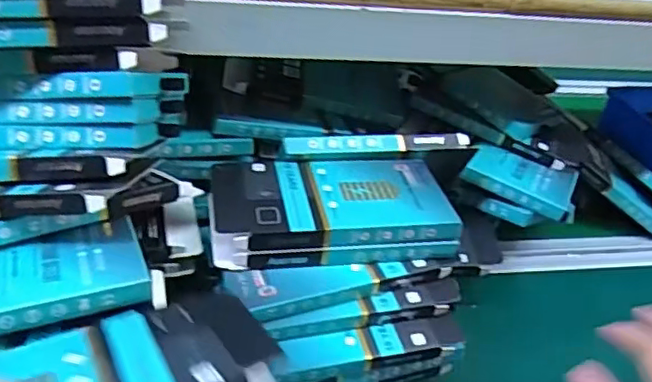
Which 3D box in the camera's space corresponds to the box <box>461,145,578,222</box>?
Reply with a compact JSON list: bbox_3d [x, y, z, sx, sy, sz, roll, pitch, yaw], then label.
[{"bbox_3d":[0.162,-0.012,0.497,0.084,0.016,0.064,21,38,17],"label":"box"}]

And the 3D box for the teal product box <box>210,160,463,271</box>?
[{"bbox_3d":[0.003,0.011,0.391,0.150,0.025,0.077,-2,37,-13],"label":"teal product box"}]

